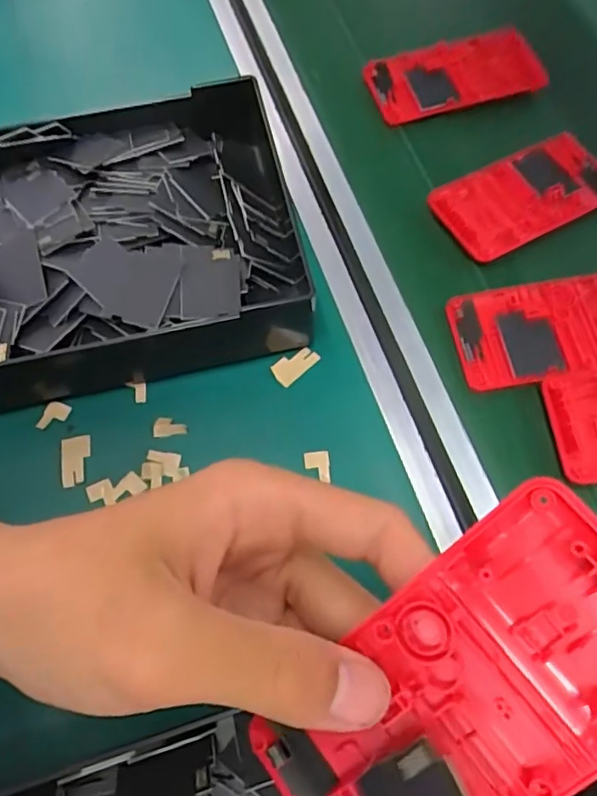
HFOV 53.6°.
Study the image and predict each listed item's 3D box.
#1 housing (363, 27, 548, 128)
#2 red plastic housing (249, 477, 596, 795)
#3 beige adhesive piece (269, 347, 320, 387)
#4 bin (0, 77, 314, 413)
[{"bbox_3d":[0.115,-0.235,0.436,0.125,0.018,0.058,-10,73,-4],"label":"housing"},{"bbox_3d":[0.042,0.082,0.158,0.120,0.013,0.059,-46,68,14],"label":"red plastic housing"},{"bbox_3d":[-0.002,-0.019,0.340,0.027,0.004,0.015,-39,72,-16],"label":"beige adhesive piece"},{"bbox_3d":[-0.130,-0.083,0.340,0.254,0.057,0.155,-13,67,-6],"label":"bin"}]

